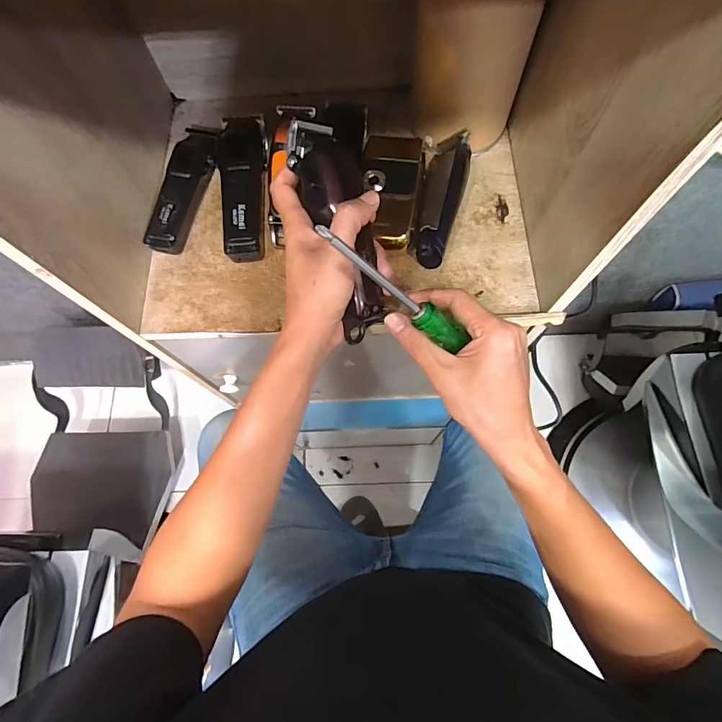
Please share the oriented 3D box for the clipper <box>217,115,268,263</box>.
[{"bbox_3d":[-0.116,-0.178,0.425,0.047,0.037,0.169,-5,72,0],"label":"clipper"}]

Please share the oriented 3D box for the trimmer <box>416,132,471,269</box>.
[{"bbox_3d":[0.079,-0.161,0.413,0.039,0.032,0.141,13,73,6],"label":"trimmer"}]

